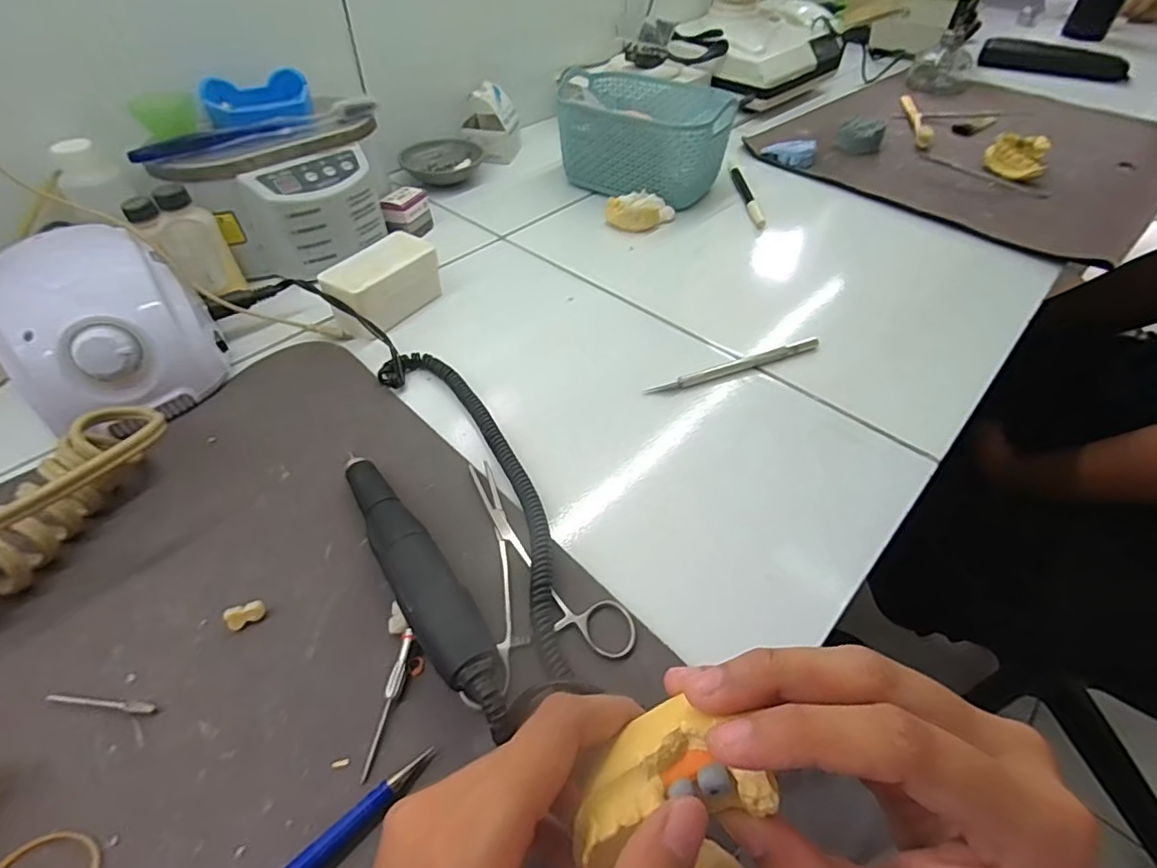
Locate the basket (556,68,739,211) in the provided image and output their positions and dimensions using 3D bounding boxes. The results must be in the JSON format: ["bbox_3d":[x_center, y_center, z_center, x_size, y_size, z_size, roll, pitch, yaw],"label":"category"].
[{"bbox_3d":[0.066,-0.299,0.575,0.164,0.080,0.142,7,48,7],"label":"basket"}]

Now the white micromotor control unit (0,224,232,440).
[{"bbox_3d":[-0.296,-0.064,0.357,0.105,0.076,0.137,-33,55,-26],"label":"white micromotor control unit"}]

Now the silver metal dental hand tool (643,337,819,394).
[{"bbox_3d":[0.113,-0.049,0.399,0.138,0.006,0.012,-17,49,-15],"label":"silver metal dental hand tool"}]

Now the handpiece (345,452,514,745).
[{"bbox_3d":[-0.076,0.067,0.271,0.027,0.025,0.168,-27,52,-22],"label":"handpiece"}]

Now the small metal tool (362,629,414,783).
[{"bbox_3d":[-0.082,0.114,0.242,0.006,0.007,0.059,5,47,5],"label":"small metal tool"}]

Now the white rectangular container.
[{"bbox_3d":[-0.149,-0.115,0.432,0.047,0.039,0.087,20,50,18],"label":"white rectangular container"}]

